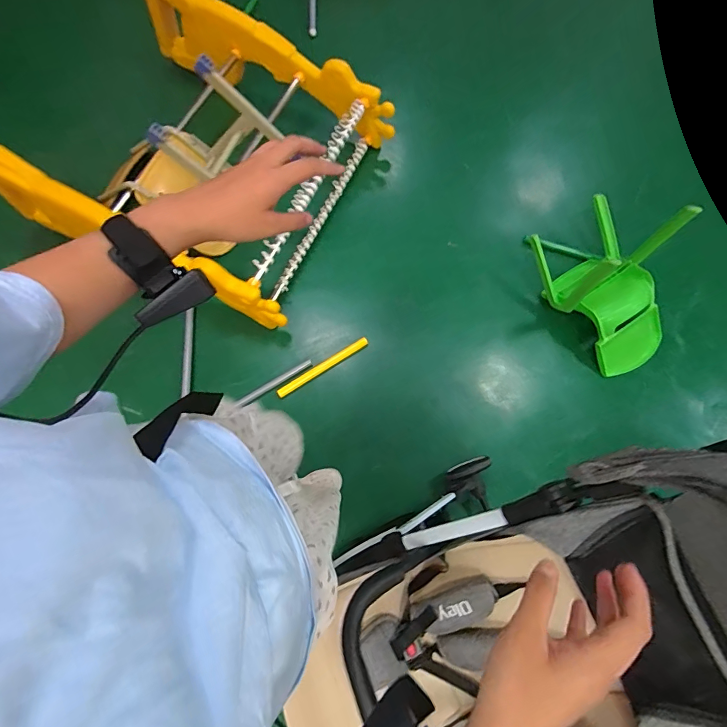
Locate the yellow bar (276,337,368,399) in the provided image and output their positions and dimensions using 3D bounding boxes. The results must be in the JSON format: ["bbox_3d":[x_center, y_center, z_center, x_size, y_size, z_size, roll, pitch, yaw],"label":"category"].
[{"bbox_3d":[-0.143,0.011,1.420,0.362,0.017,0.035,-33,79,-9],"label":"yellow bar"}]

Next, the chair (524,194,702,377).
[{"bbox_3d":[0.869,-0.281,1.371,0.346,0.383,0.579,-26,78,-8],"label":"chair"}]

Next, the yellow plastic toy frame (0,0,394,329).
[{"bbox_3d":[-0.539,-0.783,1.424,0.973,0.384,0.996,23,76,4],"label":"yellow plastic toy frame"}]

